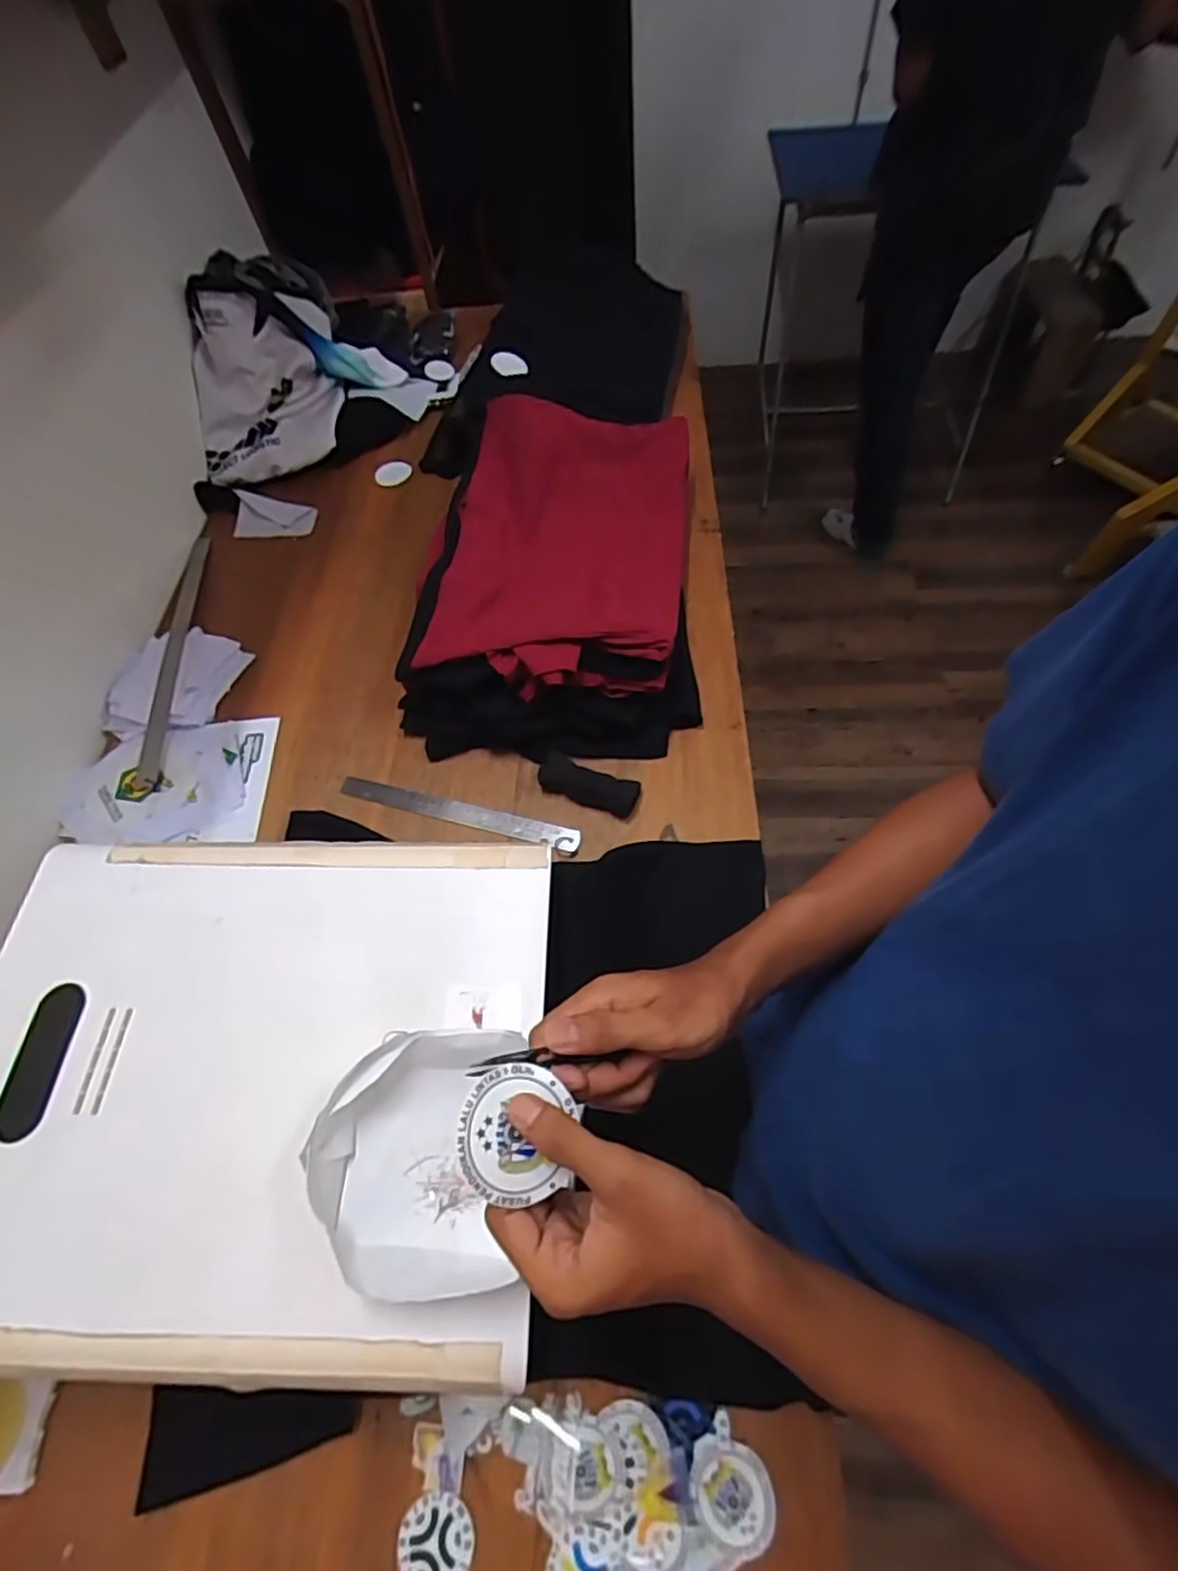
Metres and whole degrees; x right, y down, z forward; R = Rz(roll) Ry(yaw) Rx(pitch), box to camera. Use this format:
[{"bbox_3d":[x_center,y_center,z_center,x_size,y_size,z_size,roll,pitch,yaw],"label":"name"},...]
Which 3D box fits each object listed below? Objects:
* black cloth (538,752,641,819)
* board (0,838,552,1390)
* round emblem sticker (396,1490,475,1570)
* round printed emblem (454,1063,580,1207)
[{"bbox_3d":[-0.001,0.000,0.822,0.124,0.034,0.042,18,63,13],"label":"black cloth"},{"bbox_3d":[-0.293,0.229,0.541,0.498,0.021,0.398,0,60,3],"label":"board"},{"bbox_3d":[-0.119,0.594,0.512,0.060,0.005,0.055,-4,58,7],"label":"round emblem sticker"},{"bbox_3d":[-0.037,0.176,0.335,0.060,0.007,0.061,15,57,-20],"label":"round printed emblem"}]

